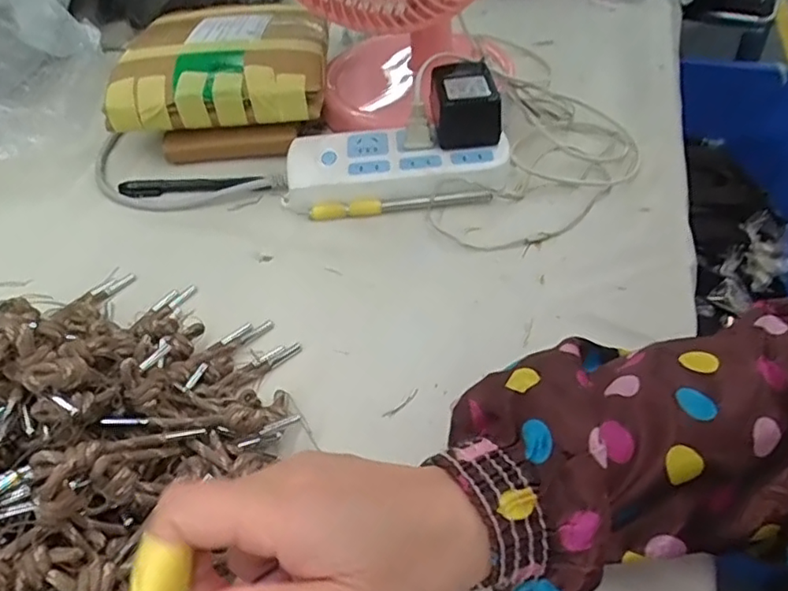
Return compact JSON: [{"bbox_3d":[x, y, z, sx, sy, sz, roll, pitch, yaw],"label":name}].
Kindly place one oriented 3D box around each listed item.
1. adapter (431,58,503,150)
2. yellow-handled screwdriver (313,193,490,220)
[{"bbox_3d":[0.059,-0.160,0.506,0.053,0.043,0.066,-5,48,0],"label":"adapter"},{"bbox_3d":[0.005,-0.074,0.491,0.144,0.013,0.011,-3,49,2],"label":"yellow-handled screwdriver"}]

